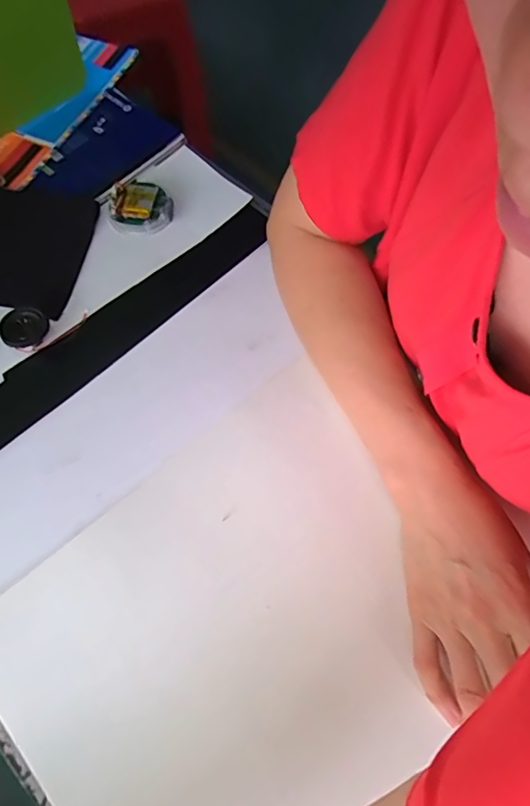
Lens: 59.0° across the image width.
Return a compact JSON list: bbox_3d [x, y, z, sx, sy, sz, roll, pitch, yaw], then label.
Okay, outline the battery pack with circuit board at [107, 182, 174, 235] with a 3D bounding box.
[{"bbox_3d":[-0.116,-0.185,0.438,0.057,0.012,0.057,-6,67,-4],"label":"battery pack with circuit board"}]

